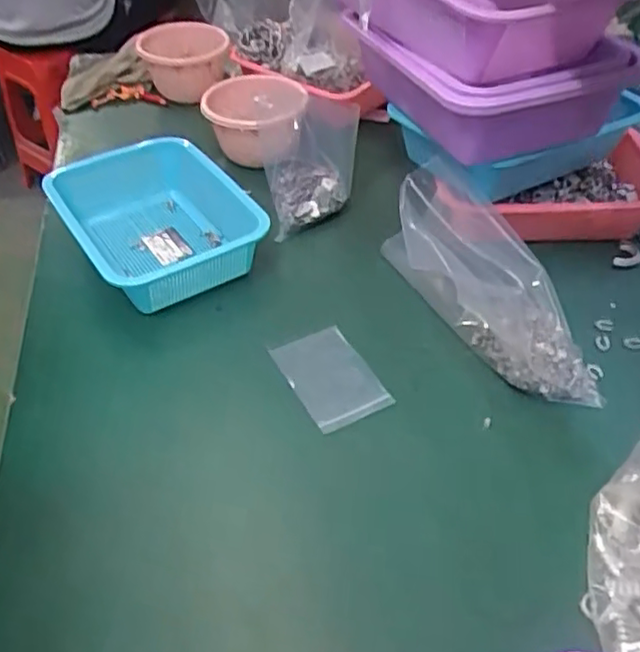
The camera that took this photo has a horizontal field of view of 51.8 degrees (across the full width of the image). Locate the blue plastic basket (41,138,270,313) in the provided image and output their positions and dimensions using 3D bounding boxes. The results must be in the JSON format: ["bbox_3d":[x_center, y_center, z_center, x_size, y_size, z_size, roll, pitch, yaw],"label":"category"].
[{"bbox_3d":[-0.198,-0.125,0.799,0.197,0.080,0.265,-27,49,-22],"label":"blue plastic basket"}]

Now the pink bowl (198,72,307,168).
[{"bbox_3d":[-0.092,-0.292,0.945,0.146,0.077,0.170,-2,45,2],"label":"pink bowl"}]

